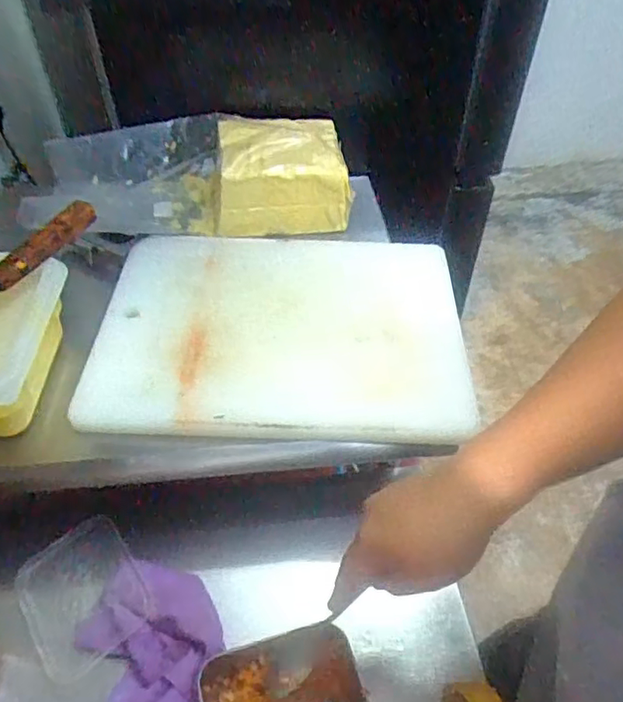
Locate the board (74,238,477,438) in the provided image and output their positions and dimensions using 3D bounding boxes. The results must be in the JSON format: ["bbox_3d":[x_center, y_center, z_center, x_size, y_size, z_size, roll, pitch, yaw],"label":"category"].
[{"bbox_3d":[-0.033,-0.028,0.663,0.402,0.029,0.297,0,52,-4],"label":"board"}]

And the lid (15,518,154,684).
[{"bbox_3d":[-0.226,0.232,0.566,0.106,0.011,0.125,-28,54,-22],"label":"lid"}]

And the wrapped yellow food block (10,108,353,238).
[{"bbox_3d":[-0.153,-0.239,0.770,0.400,0.088,0.161,-3,48,-3],"label":"wrapped yellow food block"}]

